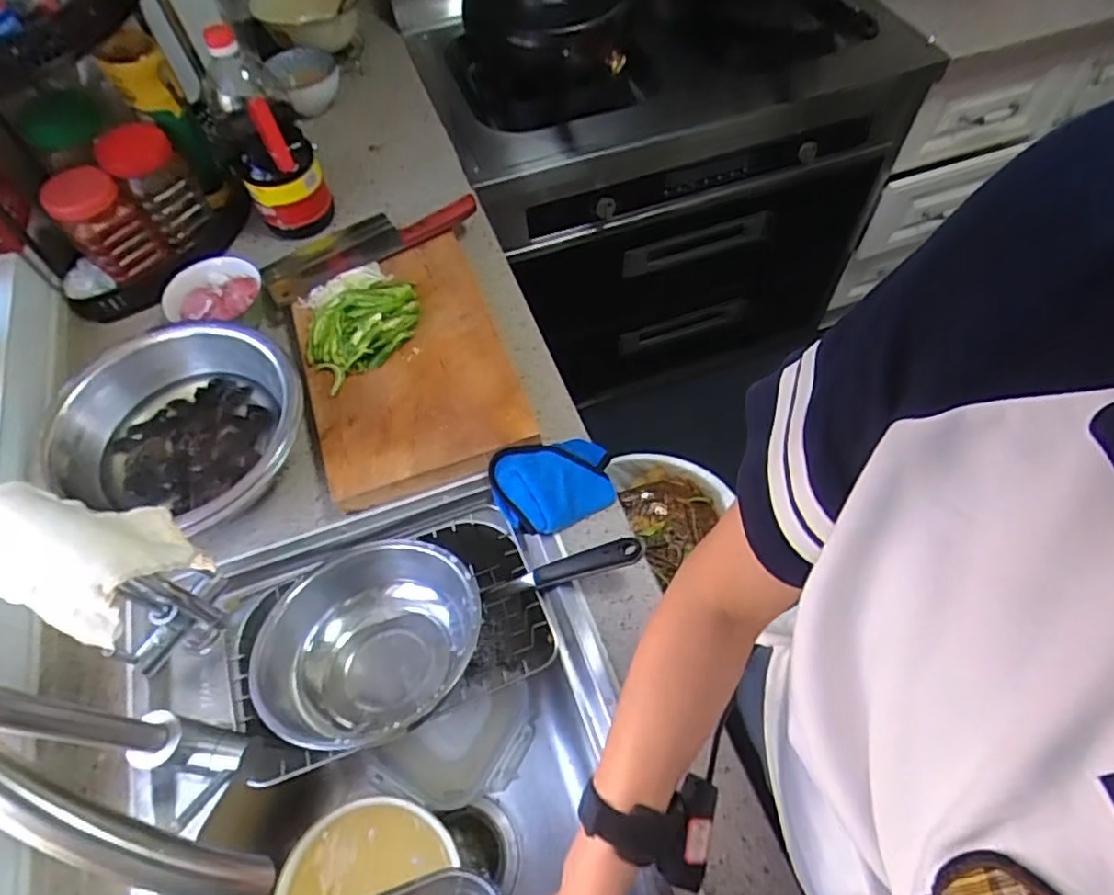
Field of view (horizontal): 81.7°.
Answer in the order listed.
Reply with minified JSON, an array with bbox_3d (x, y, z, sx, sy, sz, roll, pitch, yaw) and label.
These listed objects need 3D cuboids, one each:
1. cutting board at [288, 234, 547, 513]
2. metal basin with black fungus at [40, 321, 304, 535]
[{"bbox_3d":[-0.193,-0.109,0.829,0.245,0.049,0.359,-18,60,-8],"label":"cutting board"},{"bbox_3d":[-0.421,-0.032,0.744,0.221,0.113,0.236,-1,59,2],"label":"metal basin with black fungus"}]

